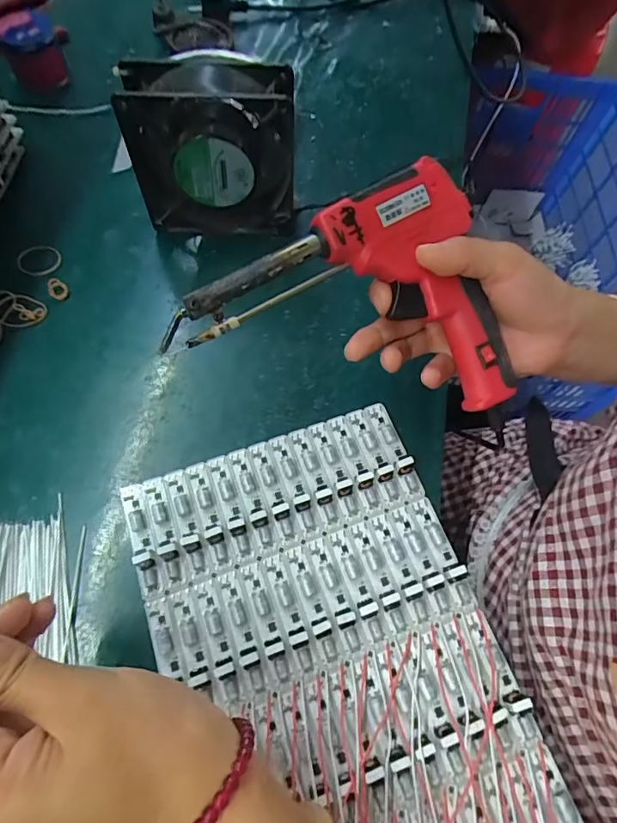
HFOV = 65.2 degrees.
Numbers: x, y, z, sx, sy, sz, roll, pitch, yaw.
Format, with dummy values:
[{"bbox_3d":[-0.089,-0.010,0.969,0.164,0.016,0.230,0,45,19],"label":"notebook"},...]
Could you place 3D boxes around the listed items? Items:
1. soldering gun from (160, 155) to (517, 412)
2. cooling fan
[{"bbox_3d":[0.029,-0.078,0.285,0.195,0.073,0.108,6,64,0],"label":"soldering gun"},{"bbox_3d":[-0.073,-0.194,0.373,0.119,0.139,0.043,-2,64,-3],"label":"cooling fan"}]

